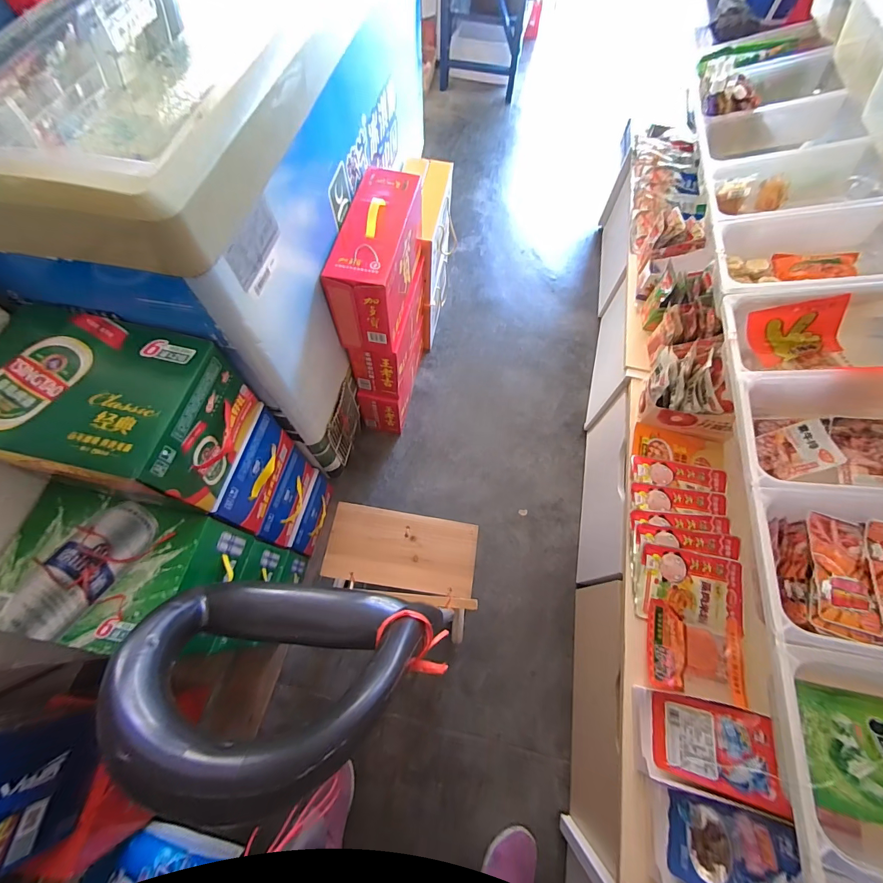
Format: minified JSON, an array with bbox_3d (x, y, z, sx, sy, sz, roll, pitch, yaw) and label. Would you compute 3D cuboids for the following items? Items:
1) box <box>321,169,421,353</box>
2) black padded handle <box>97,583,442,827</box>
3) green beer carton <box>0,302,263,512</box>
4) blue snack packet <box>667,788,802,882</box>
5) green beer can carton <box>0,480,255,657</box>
[{"bbox_3d":[-0.135,-0.399,0.845,0.124,0.201,0.333,11,66,4],"label":"box"},{"bbox_3d":[-0.091,0.134,0.223,0.175,0.133,0.027,2,106,-5],"label":"black padded handle"},{"bbox_3d":[-0.463,-0.041,0.558,0.272,0.175,0.205,11,66,4],"label":"green beer carton"},{"bbox_3d":[0.409,0.589,0.543,0.148,0.016,0.115,-7,66,35],"label":"blue snack packet"},{"bbox_3d":[-0.512,0.207,0.630,0.274,0.151,0.210,11,66,4],"label":"green beer can carton"}]

